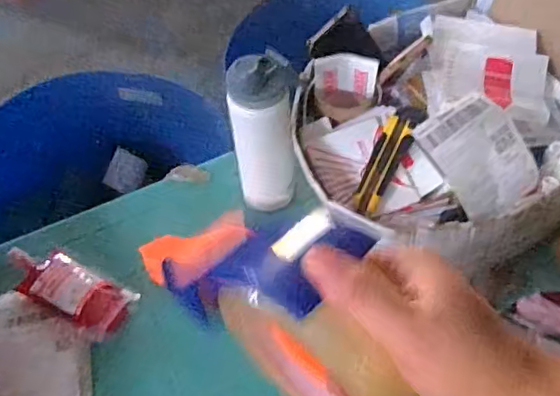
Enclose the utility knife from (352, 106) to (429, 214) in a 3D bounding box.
[{"bbox_3d":[0.133,-0.050,0.731,0.037,0.021,0.159,23,73,20],"label":"utility knife"}]

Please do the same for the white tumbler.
[{"bbox_3d":[-0.015,-0.079,0.748,0.088,0.230,0.075,-11,54,-3],"label":"white tumbler"}]

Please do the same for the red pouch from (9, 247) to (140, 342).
[{"bbox_3d":[-0.273,0.109,0.752,0.183,0.018,0.070,26,60,22],"label":"red pouch"}]

